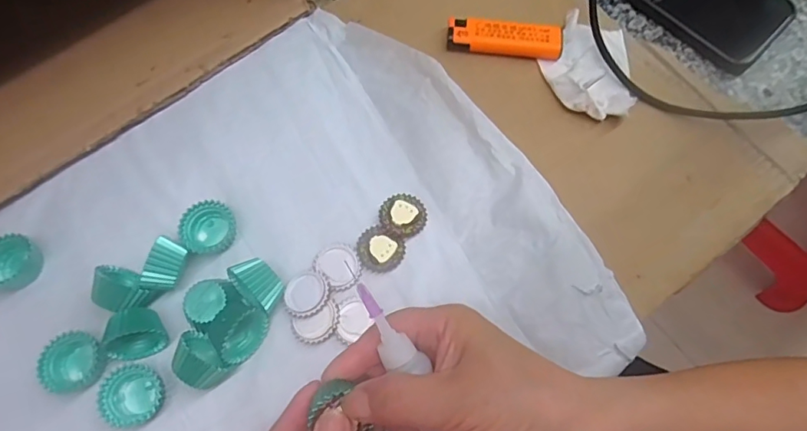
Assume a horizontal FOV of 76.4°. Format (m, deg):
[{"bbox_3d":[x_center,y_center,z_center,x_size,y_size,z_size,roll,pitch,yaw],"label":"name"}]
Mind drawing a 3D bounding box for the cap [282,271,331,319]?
[{"bbox_3d":[-0.057,0.046,0.302,0.028,0.005,0.026,0,69,-1],"label":"cap"}]

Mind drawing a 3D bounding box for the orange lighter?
[{"bbox_3d":[0.071,-0.124,0.361,0.078,0.011,0.023,6,69,1],"label":"orange lighter"}]

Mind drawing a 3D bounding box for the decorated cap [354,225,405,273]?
[{"bbox_3d":[-0.014,0.020,0.312,0.029,0.006,0.027,0,69,-1],"label":"decorated cap"}]

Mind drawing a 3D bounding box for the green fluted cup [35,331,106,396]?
[{"bbox_3d":[-0.186,0.082,0.289,0.029,0.015,0.032,37,73,12],"label":"green fluted cup"}]

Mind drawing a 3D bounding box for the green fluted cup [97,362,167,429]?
[{"bbox_3d":[-0.150,0.099,0.283,0.029,0.015,0.031,0,69,-1],"label":"green fluted cup"}]

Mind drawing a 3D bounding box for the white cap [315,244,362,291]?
[{"bbox_3d":[-0.039,0.030,0.309,0.025,0.004,0.028,-23,72,-10],"label":"white cap"}]

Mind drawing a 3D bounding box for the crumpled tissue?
[{"bbox_3d":[0.130,-0.106,0.357,0.061,0.018,0.083,-2,69,-2],"label":"crumpled tissue"}]

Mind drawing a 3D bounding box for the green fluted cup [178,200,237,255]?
[{"bbox_3d":[-0.119,0.008,0.315,0.032,0.016,0.028,-41,76,-15],"label":"green fluted cup"}]

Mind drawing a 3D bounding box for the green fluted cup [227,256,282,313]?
[{"bbox_3d":[-0.082,0.040,0.295,0.030,0.025,0.020,43,74,13],"label":"green fluted cup"}]

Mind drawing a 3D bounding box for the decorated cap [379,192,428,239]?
[{"bbox_3d":[0.000,-0.001,0.318,0.029,0.006,0.029,0,69,-1],"label":"decorated cap"}]

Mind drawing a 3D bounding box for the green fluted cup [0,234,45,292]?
[{"bbox_3d":[-0.236,0.028,0.306,0.028,0.016,0.030,0,69,-1],"label":"green fluted cup"}]

